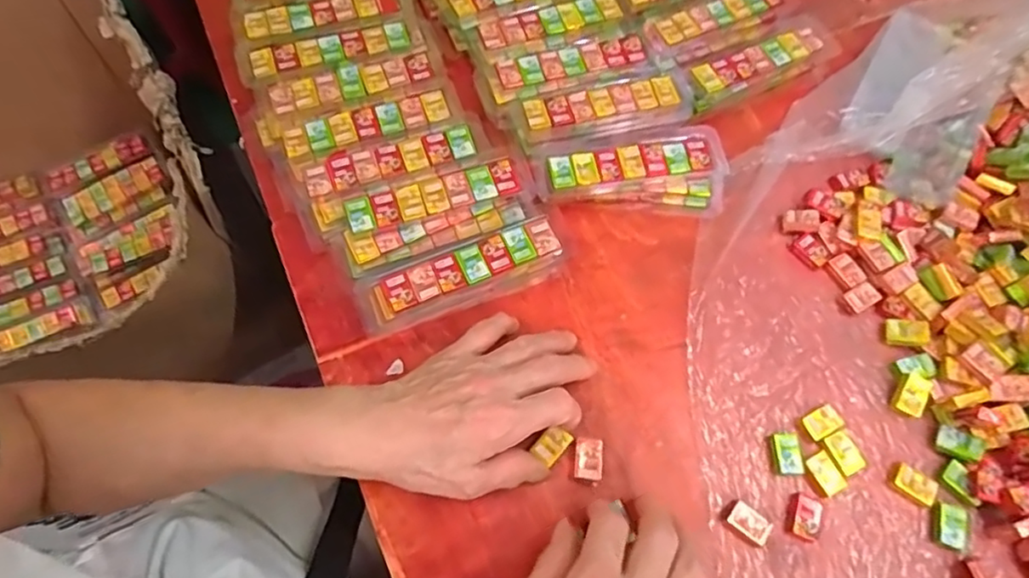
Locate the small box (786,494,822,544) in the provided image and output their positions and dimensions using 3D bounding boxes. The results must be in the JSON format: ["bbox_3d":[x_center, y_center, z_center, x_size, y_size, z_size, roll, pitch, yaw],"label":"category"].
[{"bbox_3d":[0.180,0.141,0.377,0.019,0.009,0.026,16,66,5],"label":"small box"}]

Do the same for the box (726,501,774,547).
[{"bbox_3d":[0.144,0.144,0.374,0.026,0.009,0.016,37,69,13],"label":"box"}]

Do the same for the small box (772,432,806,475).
[{"bbox_3d":[0.175,0.106,0.393,0.018,0.009,0.026,-1,66,-3],"label":"small box"}]

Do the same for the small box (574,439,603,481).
[{"bbox_3d":[0.047,0.108,0.385,0.018,0.009,0.025,8,66,1],"label":"small box"}]

